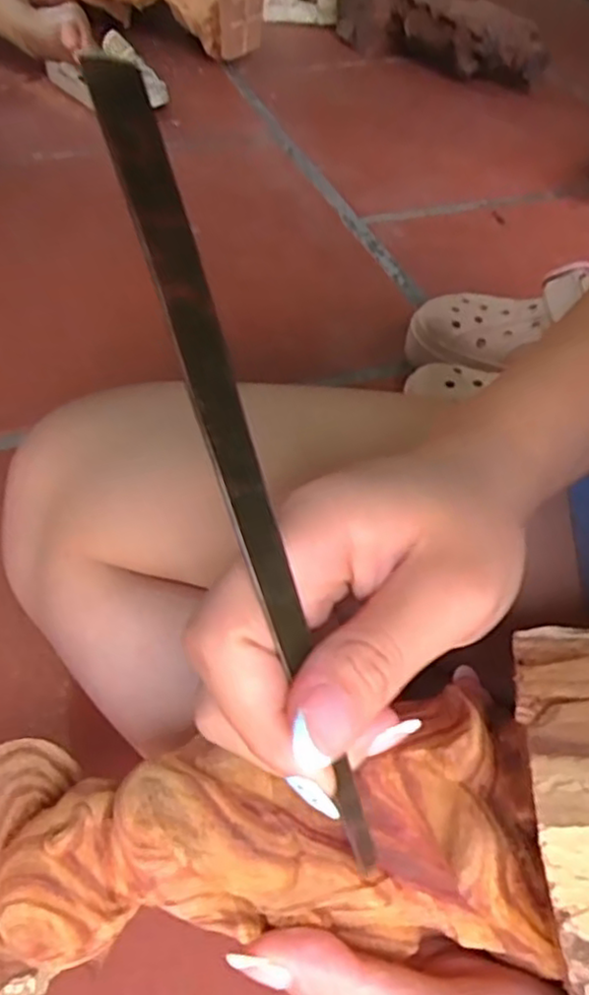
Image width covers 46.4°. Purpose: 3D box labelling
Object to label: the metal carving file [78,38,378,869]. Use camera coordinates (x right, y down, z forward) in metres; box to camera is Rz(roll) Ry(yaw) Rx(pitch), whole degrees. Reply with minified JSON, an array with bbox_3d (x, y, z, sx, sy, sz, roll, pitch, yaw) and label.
[{"bbox_3d":[-0.012,-0.001,0.155,0.004,0.186,0.014,-9,10,42],"label":"metal carving file"}]

